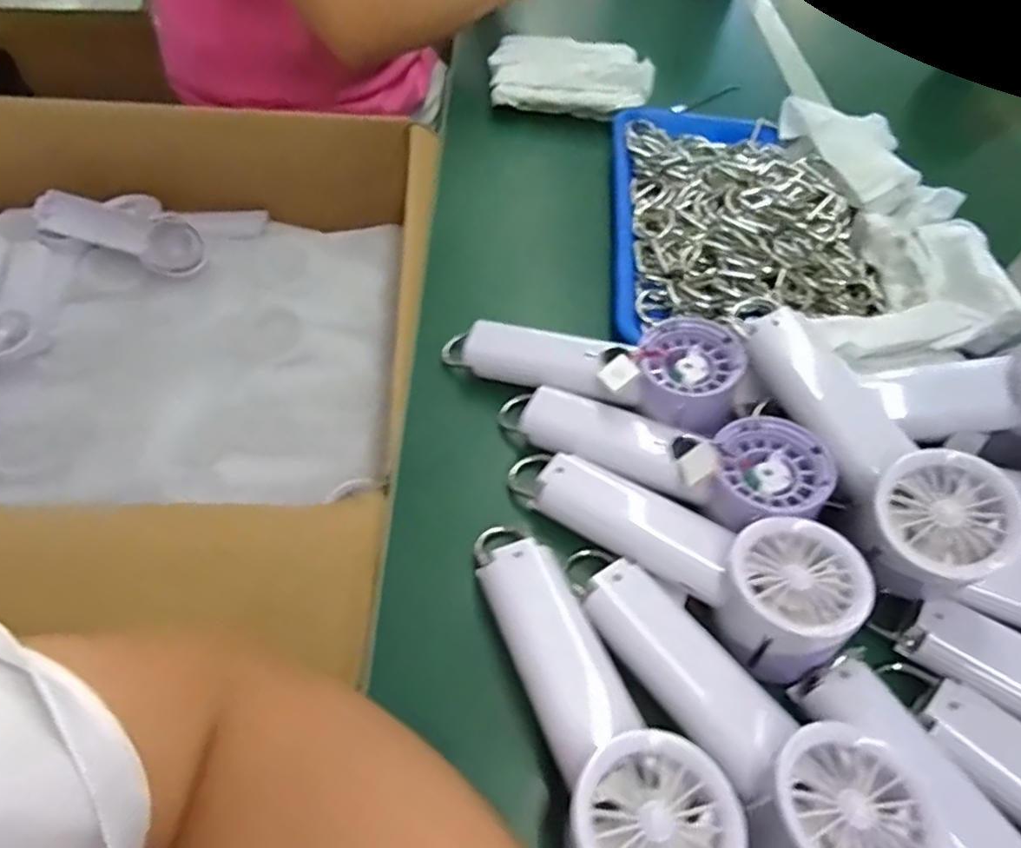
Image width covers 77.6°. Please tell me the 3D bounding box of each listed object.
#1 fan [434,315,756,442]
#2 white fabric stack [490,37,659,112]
[{"bbox_3d":[0.049,-0.041,0.414,0.192,0.060,0.065,16,53,7],"label":"fan"},{"bbox_3d":[0.061,-0.378,0.672,0.161,0.032,0.126,1,53,-5],"label":"white fabric stack"}]

